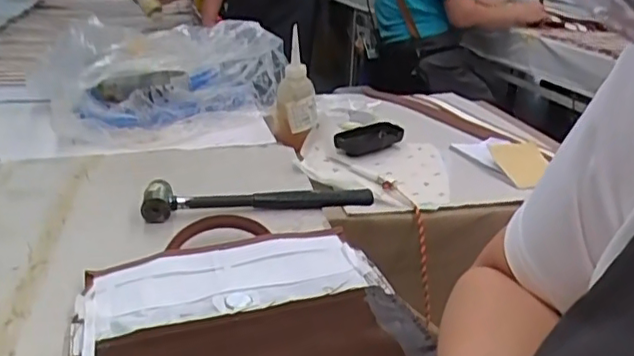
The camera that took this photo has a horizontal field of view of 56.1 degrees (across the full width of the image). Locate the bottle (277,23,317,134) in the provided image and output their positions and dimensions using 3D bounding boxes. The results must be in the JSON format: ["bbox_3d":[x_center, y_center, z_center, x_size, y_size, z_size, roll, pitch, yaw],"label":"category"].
[{"bbox_3d":[-0.029,-0.128,0.835,0.055,0.134,0.036,1,23,-3],"label":"bottle"}]

